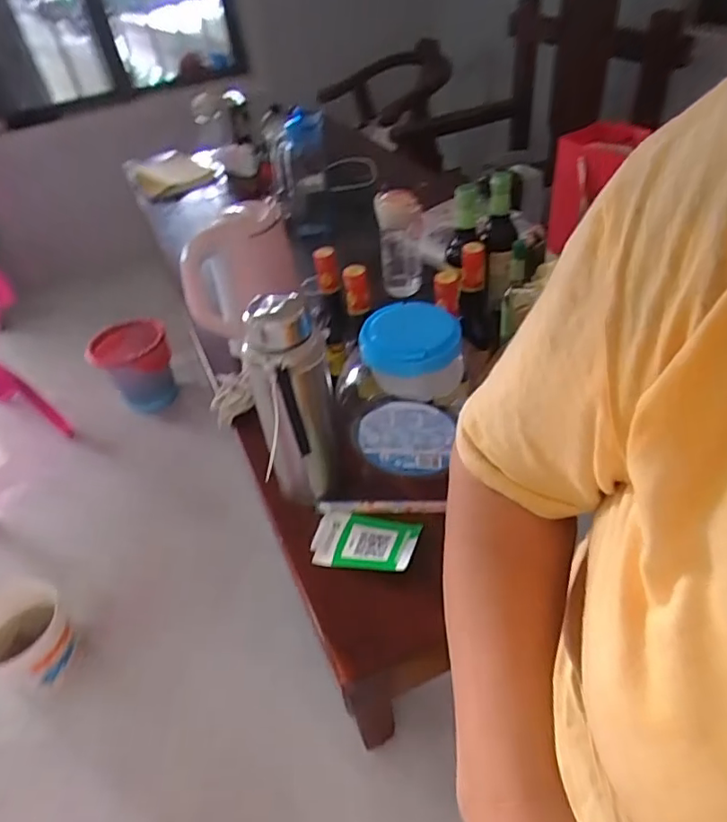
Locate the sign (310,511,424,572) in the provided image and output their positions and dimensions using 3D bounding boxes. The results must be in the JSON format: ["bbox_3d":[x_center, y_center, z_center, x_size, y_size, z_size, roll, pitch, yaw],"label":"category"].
[{"bbox_3d":[0.000,0.157,0.686,0.126,0.023,0.079,6,44,14],"label":"sign"}]

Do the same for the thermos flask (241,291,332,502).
[{"bbox_3d":[-0.077,-0.002,0.658,0.088,0.258,0.086,-15,43,-8],"label":"thermos flask"}]

